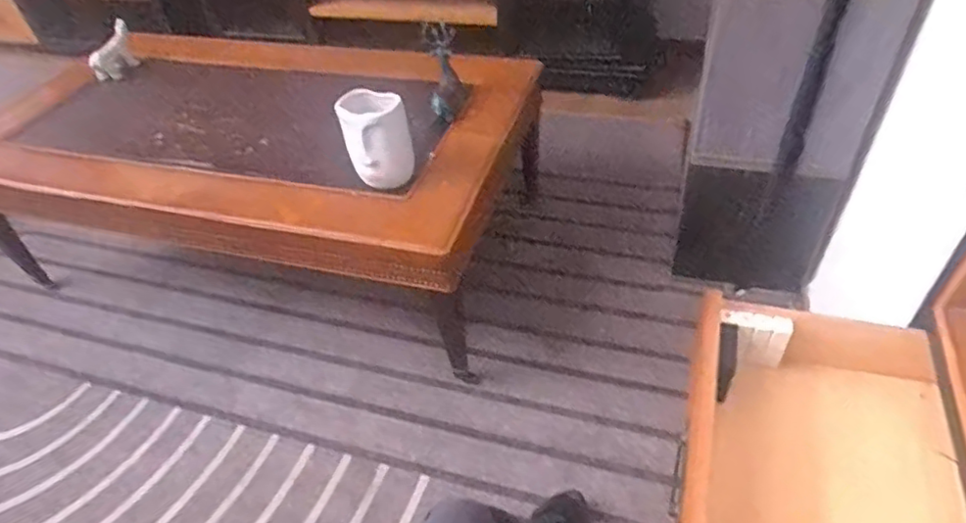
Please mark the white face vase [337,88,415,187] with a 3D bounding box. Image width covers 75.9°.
[{"bbox_3d":[-0.216,-0.247,1.283,0.131,0.228,0.099,-15,45,-8],"label":"white face vase"}]

